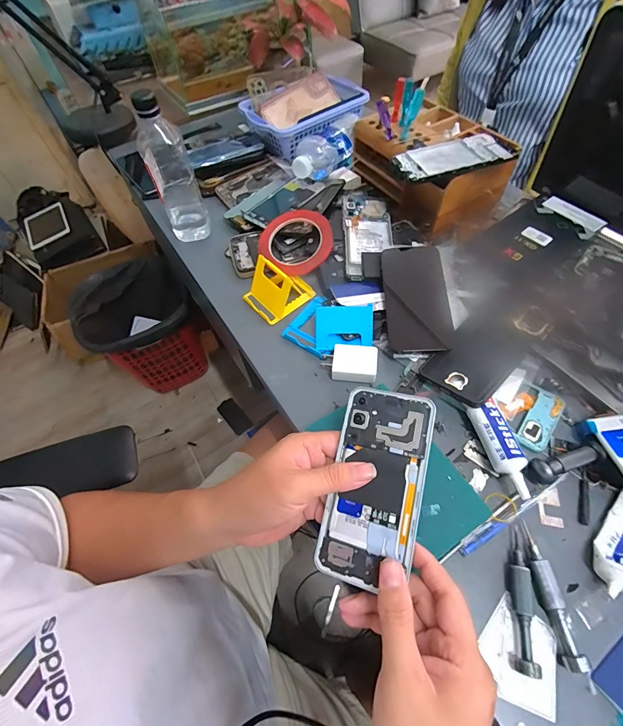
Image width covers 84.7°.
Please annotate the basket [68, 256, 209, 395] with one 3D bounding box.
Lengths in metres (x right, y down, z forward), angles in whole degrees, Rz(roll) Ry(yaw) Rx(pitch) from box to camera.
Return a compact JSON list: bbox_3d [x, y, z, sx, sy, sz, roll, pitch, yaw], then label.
[{"bbox_3d":[-0.544,-0.094,1.168,0.322,0.361,0.321,-22,59,-10],"label":"basket"}]

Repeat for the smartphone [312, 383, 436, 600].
[{"bbox_3d":[0.056,0.102,0.294,0.077,0.004,0.160,9,75,21],"label":"smartphone"}]

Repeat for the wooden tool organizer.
[{"bbox_3d":[0.187,-0.293,0.530,0.159,0.107,0.216,-20,59,-9],"label":"wooden tool organizer"}]

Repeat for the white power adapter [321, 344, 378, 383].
[{"bbox_3d":[0.046,0.003,0.409,0.064,0.023,0.045,5,58,7],"label":"white power adapter"}]

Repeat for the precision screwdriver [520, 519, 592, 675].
[{"bbox_3d":[0.198,0.190,0.287,0.015,0.014,0.101,-5,57,0],"label":"precision screwdriver"}]

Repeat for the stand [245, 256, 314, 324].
[{"bbox_3d":[-0.048,-0.109,0.469,0.084,0.046,0.072,-35,62,-17],"label":"stand"}]

